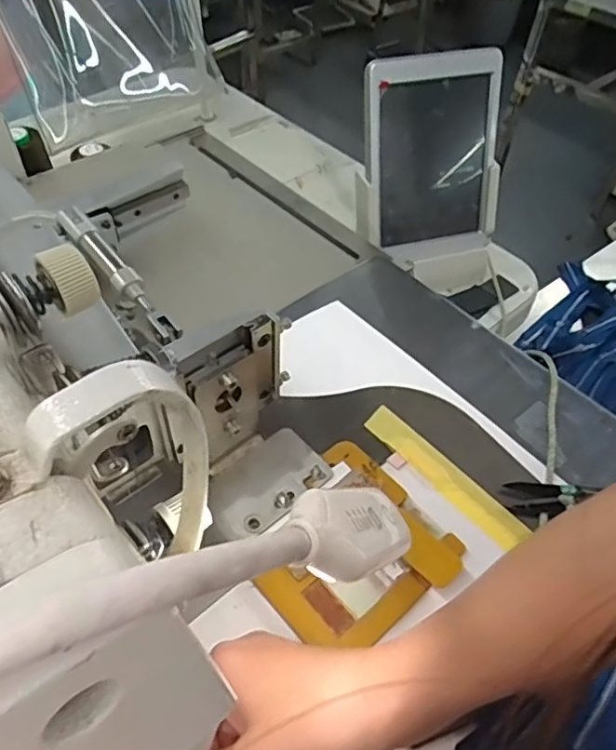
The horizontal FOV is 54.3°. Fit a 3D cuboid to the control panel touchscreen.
[{"bbox_3d":[0.134,-0.230,0.643,0.150,0.210,0.025,-11,34,-8],"label":"control panel touchscreen"}]

